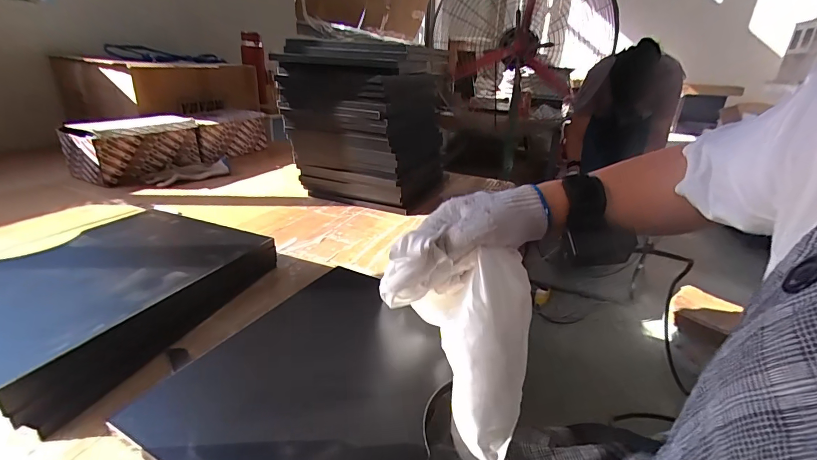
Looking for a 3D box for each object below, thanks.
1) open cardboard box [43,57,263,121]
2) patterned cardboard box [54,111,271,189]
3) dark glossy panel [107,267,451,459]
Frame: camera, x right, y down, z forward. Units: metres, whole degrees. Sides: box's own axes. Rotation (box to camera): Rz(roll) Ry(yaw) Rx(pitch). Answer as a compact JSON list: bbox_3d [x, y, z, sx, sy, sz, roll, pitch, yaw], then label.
[{"bbox_3d":[-0.776,-0.465,1.240,0.364,0.143,0.475,8,24,13],"label":"open cardboard box"},{"bbox_3d":[-0.592,-0.232,1.016,0.151,0.119,0.480,10,25,17],"label":"patterned cardboard box"},{"bbox_3d":[-0.069,0.129,0.369,0.233,0.007,0.281,14,25,24],"label":"dark glossy panel"}]

